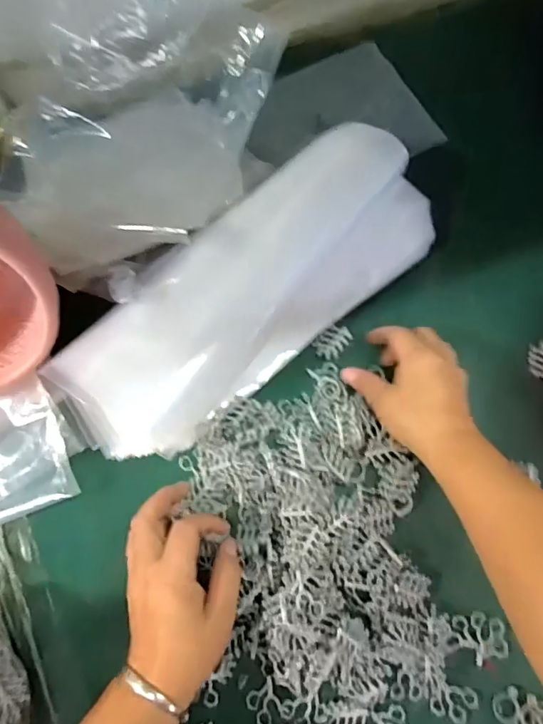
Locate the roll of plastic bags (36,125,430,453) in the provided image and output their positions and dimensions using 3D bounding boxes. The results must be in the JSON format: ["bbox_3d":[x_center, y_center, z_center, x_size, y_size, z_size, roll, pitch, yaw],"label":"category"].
[{"bbox_3d":[-0.011,-0.057,0.420,0.366,0.066,0.118,-40,79,-11],"label":"roll of plastic bags"}]

